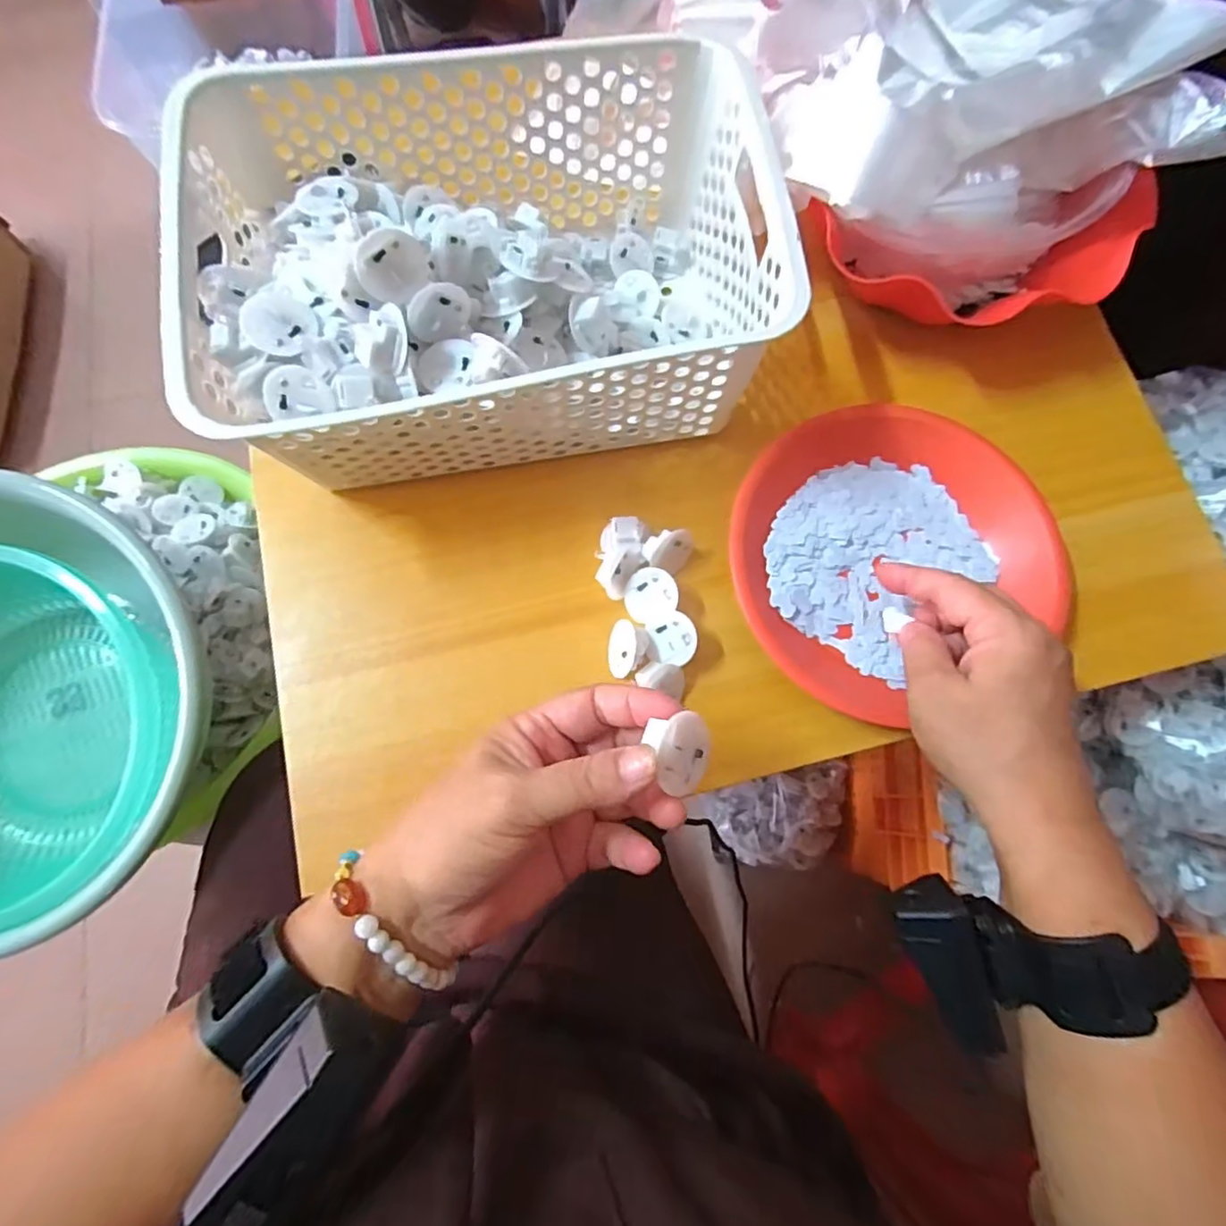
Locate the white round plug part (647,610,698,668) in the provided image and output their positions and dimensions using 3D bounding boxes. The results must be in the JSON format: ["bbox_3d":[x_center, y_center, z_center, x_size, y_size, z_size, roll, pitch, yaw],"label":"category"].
[{"bbox_3d":[0.034,0.017,0.369,0.027,0.023,0.029,0,75,-1],"label":"white round plug part"}]

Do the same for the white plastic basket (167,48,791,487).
[{"bbox_3d":[-0.066,-0.189,0.366,0.302,0.120,0.201,-11,75,-4],"label":"white plastic basket"}]

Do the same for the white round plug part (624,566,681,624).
[{"bbox_3d":[0.023,-0.011,0.374,0.031,0.013,0.031,0,91,21],"label":"white round plug part"}]

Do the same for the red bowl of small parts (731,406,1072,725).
[{"bbox_3d":[0.161,-0.039,0.377,0.176,0.030,0.170,0,75,-1],"label":"red bowl of small parts"}]

